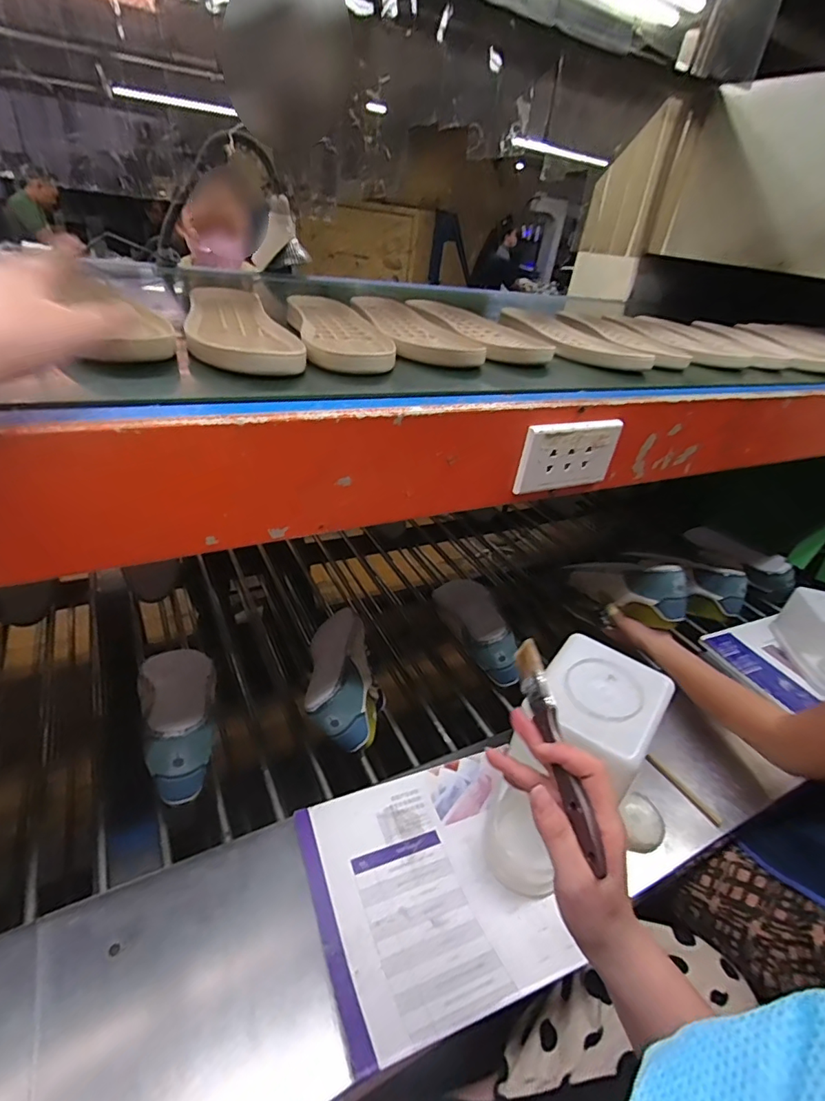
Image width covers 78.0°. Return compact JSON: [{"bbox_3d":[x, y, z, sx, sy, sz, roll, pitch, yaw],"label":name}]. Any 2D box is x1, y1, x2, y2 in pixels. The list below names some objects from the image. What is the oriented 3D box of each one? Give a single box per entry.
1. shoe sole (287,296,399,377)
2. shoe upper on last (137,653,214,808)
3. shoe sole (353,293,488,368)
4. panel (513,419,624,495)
[{"bbox_3d":[-0.095,-0.272,0.618,0.106,0.028,0.276,-7,36,-20],"label":"shoe sole"},{"bbox_3d":[-0.310,0.214,0.682,0.094,0.094,0.250,-9,21,-22],"label":"shoe upper on last"},{"bbox_3d":[-0.006,-0.298,0.675,0.107,0.023,0.276,-7,36,-21],"label":"shoe sole"},{"bbox_3d":[0.162,-0.097,0.523,0.123,0.072,0.015,-14,39,-28],"label":"panel"}]

